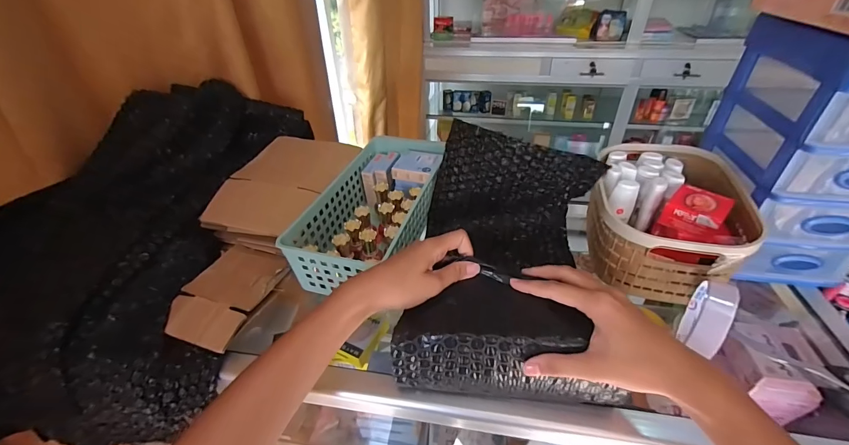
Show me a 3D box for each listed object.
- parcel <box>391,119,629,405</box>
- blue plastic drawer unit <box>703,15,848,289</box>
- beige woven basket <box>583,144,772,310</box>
[{"bbox_3d":[0.087,0.029,0.407,0.200,0.154,0.298,8,42,13],"label":"parcel"},{"bbox_3d":[0.442,-0.078,0.415,0.132,0.266,0.187,3,38,8],"label":"blue plastic drawer unit"},{"bbox_3d":[0.306,-0.010,0.465,0.150,0.095,0.207,10,39,16],"label":"beige woven basket"}]

